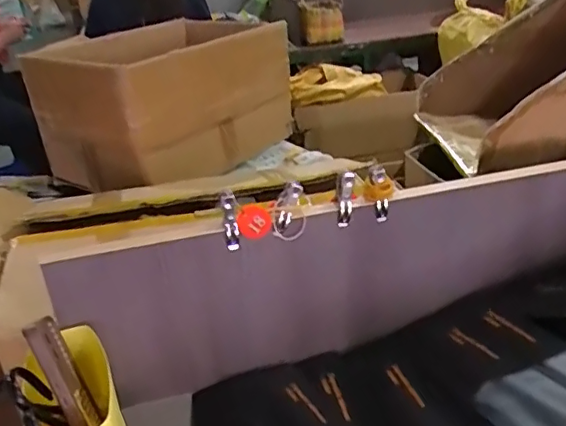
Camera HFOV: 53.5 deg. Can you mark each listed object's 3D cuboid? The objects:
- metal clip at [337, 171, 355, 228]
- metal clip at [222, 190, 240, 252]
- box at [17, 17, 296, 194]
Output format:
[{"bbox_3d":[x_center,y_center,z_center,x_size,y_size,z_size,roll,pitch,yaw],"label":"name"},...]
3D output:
[{"bbox_3d":[0.067,-0.014,0.590,0.017,0.060,0.017,-1,27,7],"label":"metal clip"},{"bbox_3d":[-0.053,0.008,0.568,0.014,0.064,0.011,-8,27,-6],"label":"metal clip"},{"bbox_3d":[-0.231,-0.239,1.207,0.358,0.269,0.495,18,35,38],"label":"box"}]

